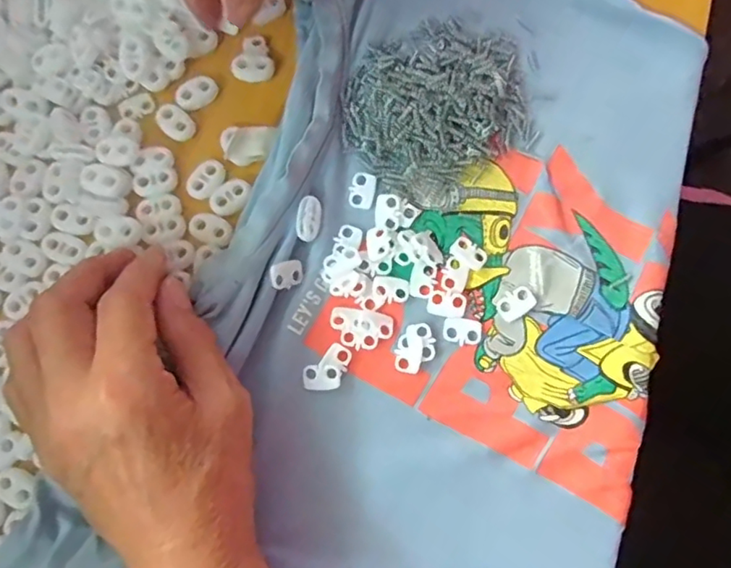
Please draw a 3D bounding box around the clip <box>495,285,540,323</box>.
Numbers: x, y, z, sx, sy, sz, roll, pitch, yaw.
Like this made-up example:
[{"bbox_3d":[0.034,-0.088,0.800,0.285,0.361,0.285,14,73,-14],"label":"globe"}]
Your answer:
[{"bbox_3d":[0.076,0.009,0.281,0.019,0.004,0.014,-33,81,-7],"label":"clip"}]

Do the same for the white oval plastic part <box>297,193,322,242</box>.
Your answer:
[{"bbox_3d":[-0.028,-0.033,0.283,0.011,0.011,0.022,1,79,-1],"label":"white oval plastic part"}]

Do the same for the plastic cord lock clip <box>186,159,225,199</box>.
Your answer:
[{"bbox_3d":[-0.083,-0.054,0.291,0.015,0.004,0.022,31,80,5],"label":"plastic cord lock clip"}]

